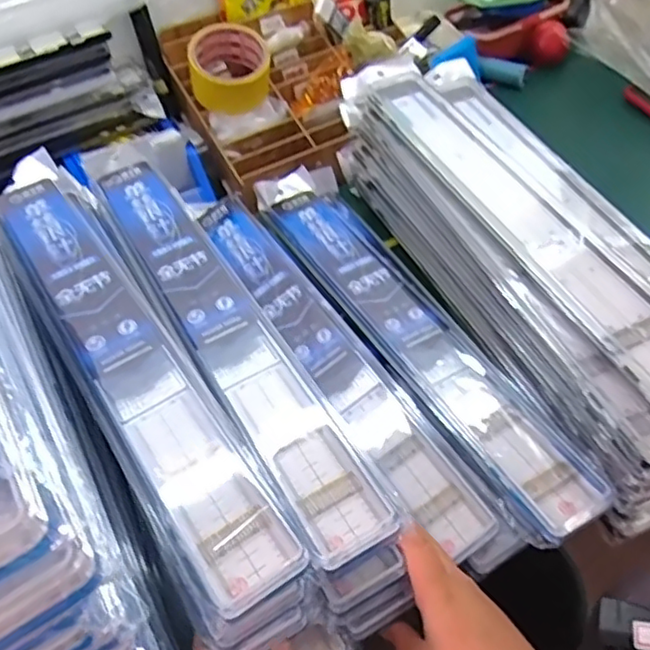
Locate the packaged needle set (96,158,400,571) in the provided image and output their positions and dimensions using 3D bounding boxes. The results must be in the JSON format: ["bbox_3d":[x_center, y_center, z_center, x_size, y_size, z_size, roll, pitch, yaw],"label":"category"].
[{"bbox_3d":[-0.085,-0.011,0.491,0.059,0.020,0.432,-26,54,-17],"label":"packaged needle set"}]

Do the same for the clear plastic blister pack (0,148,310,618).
[{"bbox_3d":[-0.155,0.002,0.469,0.066,0.034,0.458,-28,54,-18],"label":"clear plastic blister pack"}]

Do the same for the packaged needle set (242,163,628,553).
[{"bbox_3d":[0.067,-0.013,0.575,0.083,0.024,0.466,-25,50,-15],"label":"packaged needle set"}]

